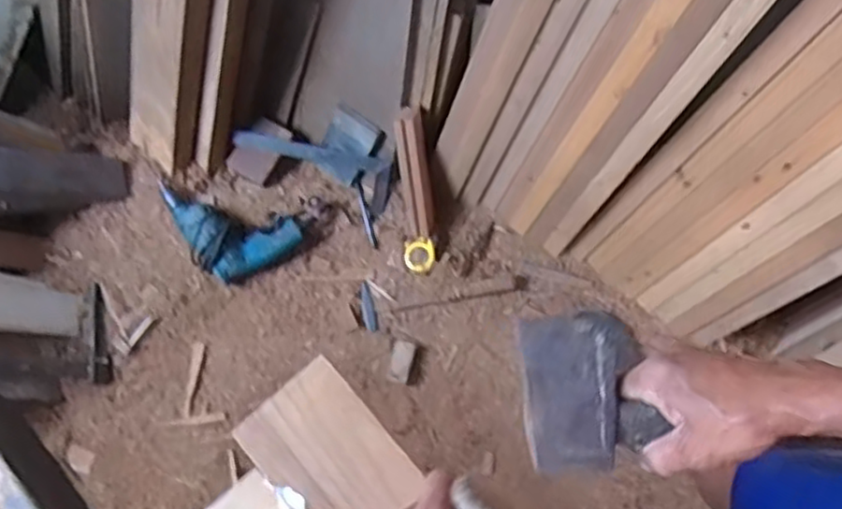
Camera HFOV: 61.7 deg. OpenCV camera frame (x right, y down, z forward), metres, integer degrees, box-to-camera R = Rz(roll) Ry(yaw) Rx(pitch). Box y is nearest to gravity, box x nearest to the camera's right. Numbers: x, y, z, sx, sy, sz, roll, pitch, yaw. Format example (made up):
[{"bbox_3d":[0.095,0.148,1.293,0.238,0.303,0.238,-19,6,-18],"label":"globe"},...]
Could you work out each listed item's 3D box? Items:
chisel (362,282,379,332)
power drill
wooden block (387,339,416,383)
[{"bbox_3d":[-0.100,0.099,1.341,0.022,0.007,0.095,-10,89,-3],"label":"chisel"},{"bbox_3d":[-0.331,-0.041,1.283,0.299,0.075,0.177,1,76,-1],"label":"power drill"},{"bbox_3d":[-0.035,0.199,1.320,0.042,0.022,0.077,12,76,2],"label":"wooden block"}]

